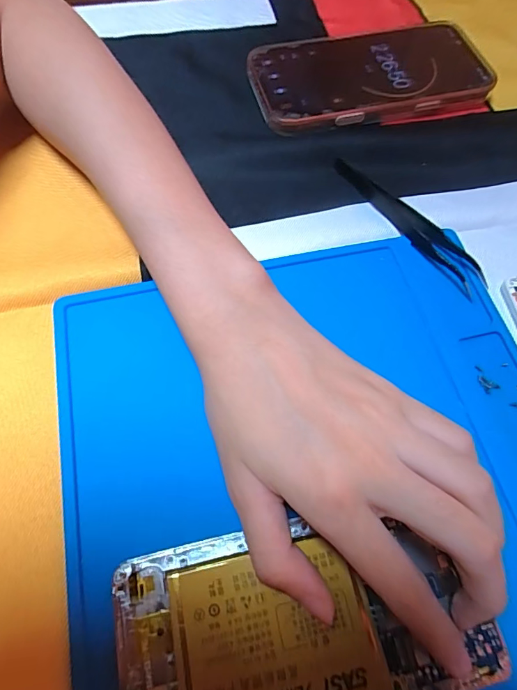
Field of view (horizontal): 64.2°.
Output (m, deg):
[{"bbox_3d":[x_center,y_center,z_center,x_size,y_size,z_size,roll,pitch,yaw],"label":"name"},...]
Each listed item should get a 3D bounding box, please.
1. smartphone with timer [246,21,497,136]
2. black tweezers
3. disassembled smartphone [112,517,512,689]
[{"bbox_3d":[0.078,-0.191,0.292,0.159,0.013,0.087,-12,67,-9],"label":"smartphone with timer"},{"bbox_3d":[0.087,-0.073,0.241,0.015,0.008,0.109,-35,72,-17],"label":"black tweezers"},{"bbox_3d":[0.016,0.104,0.155,0.133,0.008,0.069,-11,67,-7],"label":"disassembled smartphone"}]

